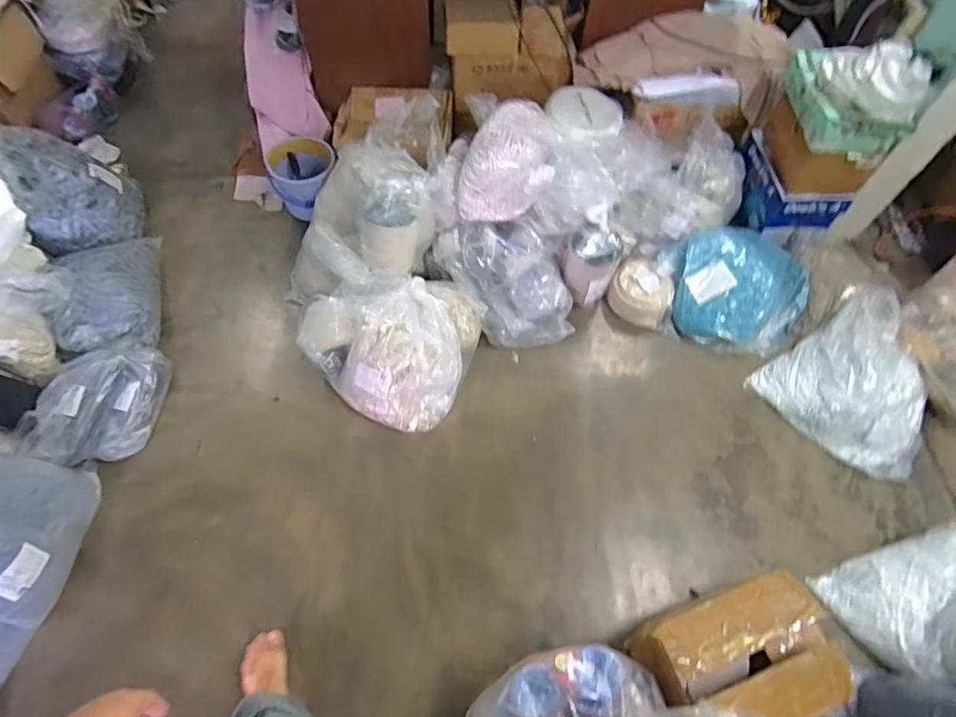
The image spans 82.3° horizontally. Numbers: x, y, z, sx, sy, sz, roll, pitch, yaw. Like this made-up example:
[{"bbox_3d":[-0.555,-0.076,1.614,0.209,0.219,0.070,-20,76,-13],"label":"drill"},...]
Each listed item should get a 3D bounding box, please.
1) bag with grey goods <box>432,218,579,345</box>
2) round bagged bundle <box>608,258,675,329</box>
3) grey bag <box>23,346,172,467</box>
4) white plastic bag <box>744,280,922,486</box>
[{"bbox_3d":[0.090,-0.232,1.604,0.263,0.182,0.396,-31,68,-17],"label":"bag with grey goods"},{"bbox_3d":[0.498,-0.199,1.661,0.179,0.086,0.171,1,62,-2],"label":"round bagged bundle"},{"bbox_3d":[-0.964,0.108,1.389,0.251,0.152,0.331,7,62,1],"label":"grey bag"},{"bbox_3d":[1.073,0.076,1.491,0.417,0.171,0.430,-31,68,-17],"label":"white plastic bag"}]

